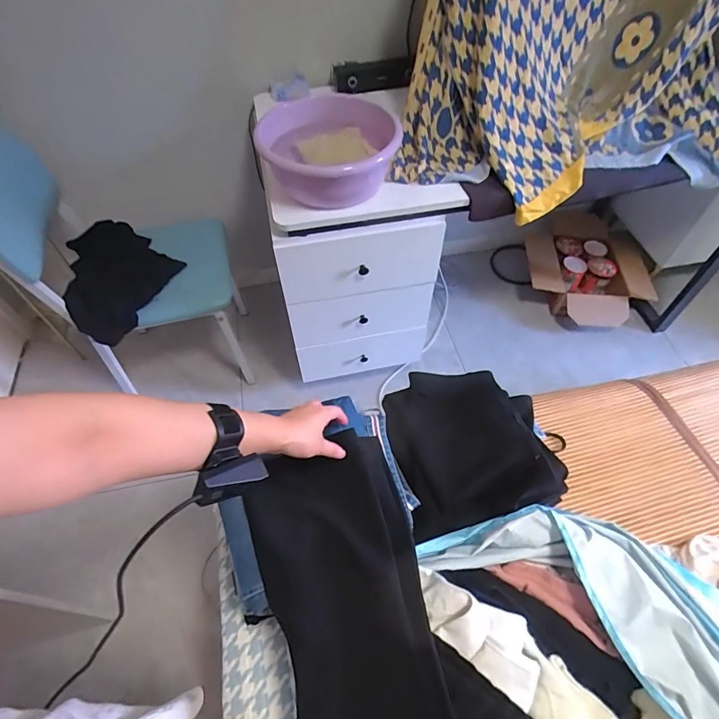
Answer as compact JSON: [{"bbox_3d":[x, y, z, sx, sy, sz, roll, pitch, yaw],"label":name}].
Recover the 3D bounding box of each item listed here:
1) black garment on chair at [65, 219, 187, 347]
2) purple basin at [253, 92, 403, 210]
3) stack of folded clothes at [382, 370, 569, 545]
[{"bbox_3d":[-0.692,-0.237,1.222,0.422,0.083,0.299,36,63,23],"label":"black garment on chair"},{"bbox_3d":[-0.061,-0.453,0.950,0.281,0.126,0.258,0,55,1],"label":"purple basin"},{"bbox_3d":[0.189,0.131,0.728,0.270,0.079,0.270,-8,55,-5],"label":"stack of folded clothes"}]

